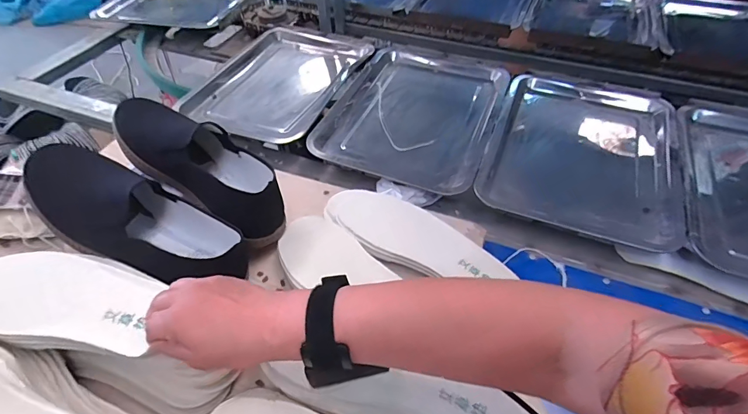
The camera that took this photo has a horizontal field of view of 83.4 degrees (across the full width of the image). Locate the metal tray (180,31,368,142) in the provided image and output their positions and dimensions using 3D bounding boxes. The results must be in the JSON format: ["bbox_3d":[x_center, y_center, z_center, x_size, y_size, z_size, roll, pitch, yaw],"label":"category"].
[{"bbox_3d":[-0.178,-0.260,0.830,0.258,0.022,0.377,18,50,16],"label":"metal tray"}]

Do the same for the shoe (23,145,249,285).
[{"bbox_3d":[-0.262,0.008,0.450,0.259,0.084,0.088,30,52,3],"label":"shoe"}]

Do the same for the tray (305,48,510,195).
[{"bbox_3d":[0.075,-0.172,0.742,0.271,0.024,0.357,17,50,15],"label":"tray"}]

